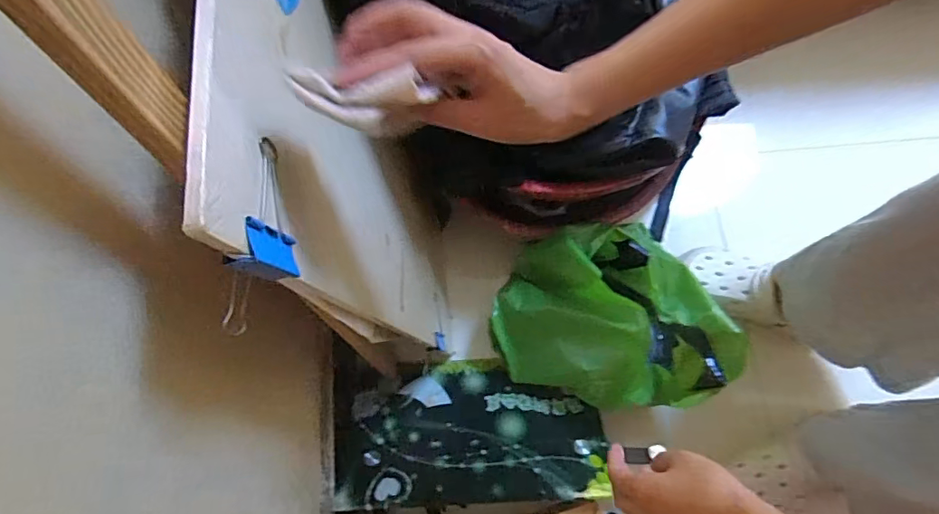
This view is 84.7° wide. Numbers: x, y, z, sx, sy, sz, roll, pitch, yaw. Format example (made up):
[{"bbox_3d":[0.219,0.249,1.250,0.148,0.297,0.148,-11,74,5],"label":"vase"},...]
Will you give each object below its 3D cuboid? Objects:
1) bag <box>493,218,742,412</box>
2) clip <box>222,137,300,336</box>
[{"bbox_3d":[0.188,0.072,0.692,0.296,0.152,0.252,-4,74,-1],"label":"bag"},{"bbox_3d":[-0.118,-0.014,0.303,0.025,0.052,0.115,5,74,2],"label":"clip"}]

